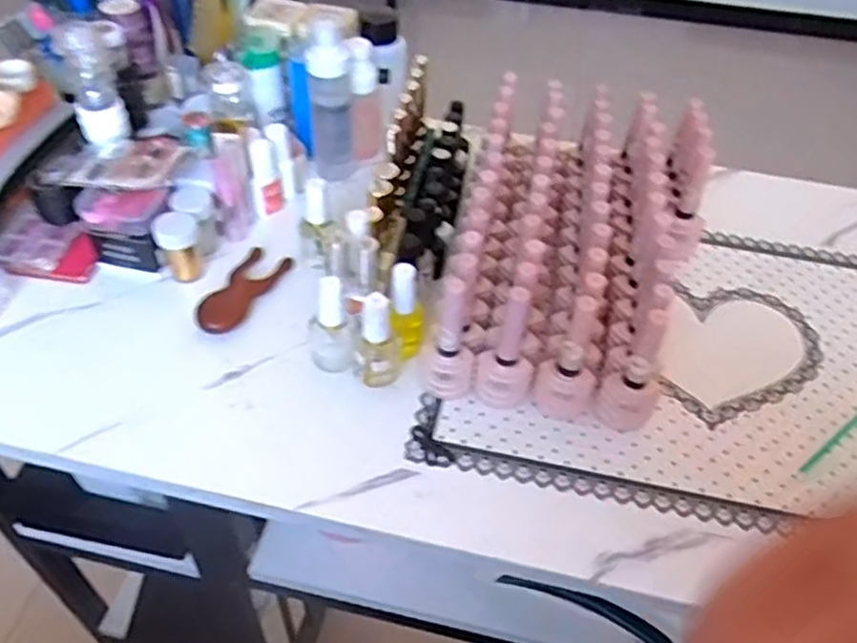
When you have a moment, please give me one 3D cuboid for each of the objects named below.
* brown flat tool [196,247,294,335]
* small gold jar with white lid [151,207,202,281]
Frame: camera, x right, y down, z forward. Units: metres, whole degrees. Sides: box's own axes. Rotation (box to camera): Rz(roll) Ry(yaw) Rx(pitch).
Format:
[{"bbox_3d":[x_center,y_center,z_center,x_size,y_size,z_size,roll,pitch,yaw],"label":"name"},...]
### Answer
[{"bbox_3d":[-0.140,-0.024,0.531,0.034,0.008,0.085,22,52,16],"label":"brown flat tool"},{"bbox_3d":[-0.192,-0.060,0.546,0.030,0.049,0.032,1,50,-1],"label":"small gold jar with white lid"}]

